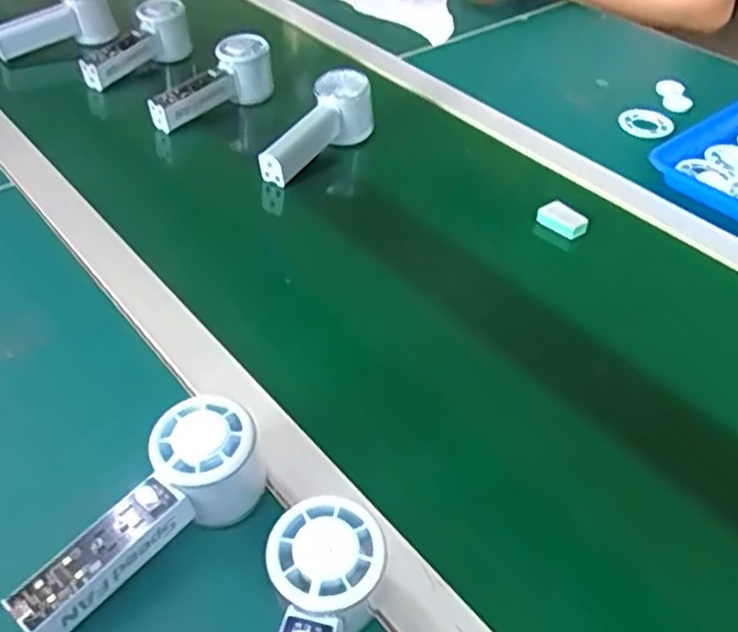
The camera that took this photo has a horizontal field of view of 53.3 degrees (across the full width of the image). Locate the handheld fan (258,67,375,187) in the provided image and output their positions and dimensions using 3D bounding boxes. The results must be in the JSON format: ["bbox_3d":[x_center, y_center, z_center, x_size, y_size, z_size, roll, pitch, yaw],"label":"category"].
[{"bbox_3d":[-0.050,-0.186,0.732,0.054,0.063,0.141,19,47,20],"label":"handheld fan"}]

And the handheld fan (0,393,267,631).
[{"bbox_3d":[-0.120,0.116,0.411,0.053,0.060,0.149,34,66,31],"label":"handheld fan"}]

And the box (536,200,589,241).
[{"bbox_3d":[0.177,-0.088,0.670,0.044,0.019,0.022,34,53,31],"label":"box"}]

